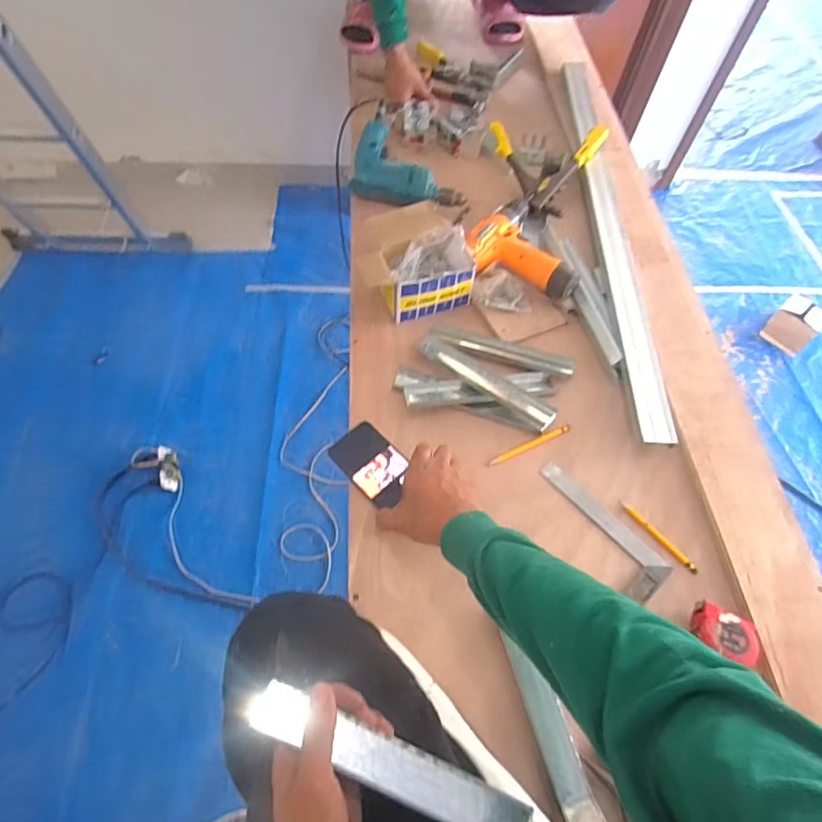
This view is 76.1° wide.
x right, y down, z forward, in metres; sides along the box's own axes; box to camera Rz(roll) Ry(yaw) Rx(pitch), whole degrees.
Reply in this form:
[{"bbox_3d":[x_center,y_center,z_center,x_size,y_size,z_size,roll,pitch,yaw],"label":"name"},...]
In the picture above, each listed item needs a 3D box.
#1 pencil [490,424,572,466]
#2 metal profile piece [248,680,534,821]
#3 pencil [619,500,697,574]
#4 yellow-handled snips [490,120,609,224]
[{"bbox_3d":[0.168,0.048,0.740,0.135,0.006,0.010,-22,65,-15],"label":"pencil"},{"bbox_3d":[-0.018,0.279,0.415,0.231,0.019,0.035,23,62,6],"label":"metal profile piece"},{"bbox_3d":[0.322,0.163,0.686,0.011,0.008,0.118,-35,69,-20],"label":"pencil"},{"bbox_3d":[0.253,-0.445,0.995,0.218,0.047,0.282,10,61,2],"label":"yellow-handled snips"}]

